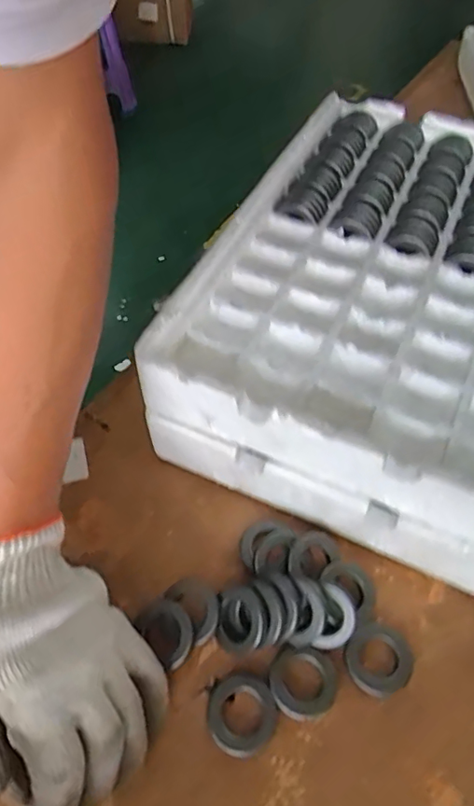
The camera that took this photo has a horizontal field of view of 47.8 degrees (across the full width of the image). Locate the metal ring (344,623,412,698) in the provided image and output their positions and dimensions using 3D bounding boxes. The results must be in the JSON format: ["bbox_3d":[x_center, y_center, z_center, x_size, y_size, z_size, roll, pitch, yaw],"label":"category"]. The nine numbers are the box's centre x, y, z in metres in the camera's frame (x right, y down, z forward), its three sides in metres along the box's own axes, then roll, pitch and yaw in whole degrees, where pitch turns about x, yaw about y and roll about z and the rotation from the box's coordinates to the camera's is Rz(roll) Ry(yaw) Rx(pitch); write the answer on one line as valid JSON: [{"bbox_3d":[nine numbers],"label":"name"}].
[{"bbox_3d":[0.096,0.174,0.362,0.045,0.013,0.042,1,54,-1],"label":"metal ring"}]

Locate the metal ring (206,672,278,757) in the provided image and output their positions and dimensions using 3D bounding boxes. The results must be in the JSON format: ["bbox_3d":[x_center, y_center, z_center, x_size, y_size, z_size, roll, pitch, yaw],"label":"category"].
[{"bbox_3d":[0.003,0.199,0.343,0.043,0.010,0.045,1,54,-1],"label":"metal ring"}]

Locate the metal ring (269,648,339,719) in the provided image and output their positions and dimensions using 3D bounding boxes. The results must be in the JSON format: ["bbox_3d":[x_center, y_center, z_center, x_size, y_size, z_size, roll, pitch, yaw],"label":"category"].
[{"bbox_3d":[0.044,0.183,0.354,0.044,0.005,0.044,1,54,-1],"label":"metal ring"}]

